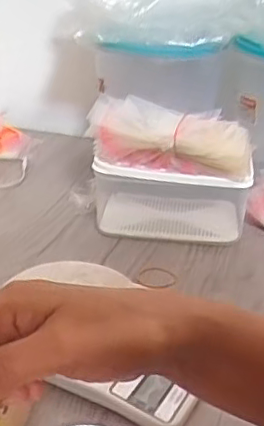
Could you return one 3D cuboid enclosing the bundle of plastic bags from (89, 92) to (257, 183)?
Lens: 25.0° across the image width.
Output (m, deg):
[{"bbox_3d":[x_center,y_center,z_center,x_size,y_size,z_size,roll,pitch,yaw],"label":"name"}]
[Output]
[{"bbox_3d":[0.046,-0.088,0.695,0.188,0.062,0.083,6,27,5],"label":"bundle of plastic bags"}]

